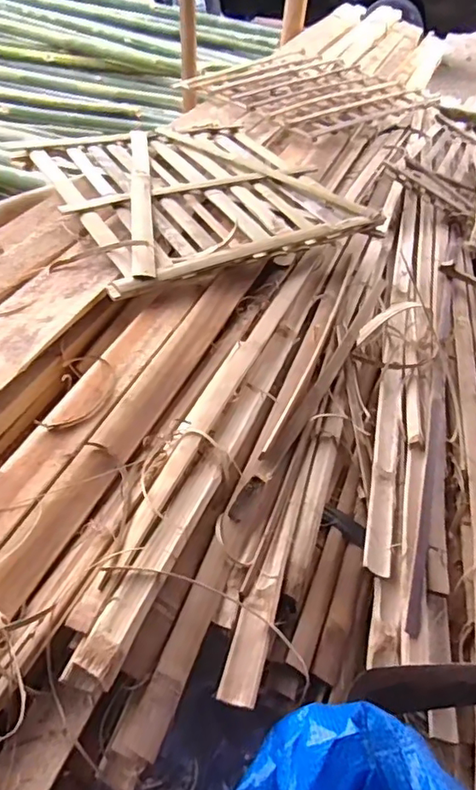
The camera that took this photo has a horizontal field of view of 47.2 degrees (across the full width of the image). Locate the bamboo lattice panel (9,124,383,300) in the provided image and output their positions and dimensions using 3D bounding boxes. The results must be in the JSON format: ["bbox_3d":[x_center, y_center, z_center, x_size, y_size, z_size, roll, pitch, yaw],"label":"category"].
[{"bbox_3d":[-0.079,-0.377,0.976,0.479,0.033,0.485,-21,53,-25],"label":"bamboo lattice panel"}]

